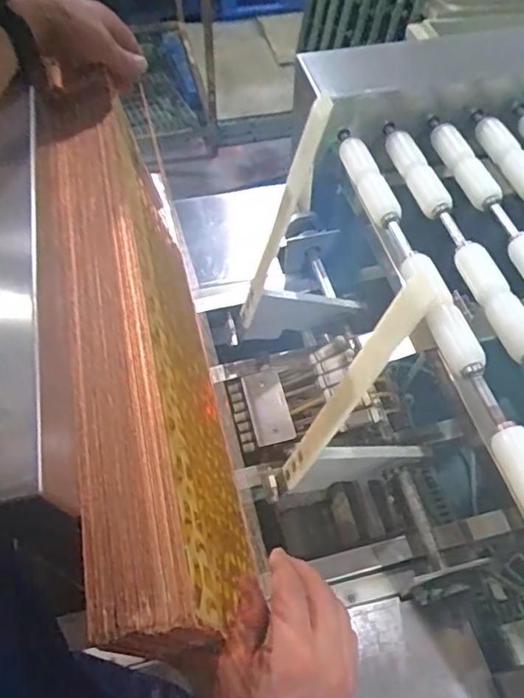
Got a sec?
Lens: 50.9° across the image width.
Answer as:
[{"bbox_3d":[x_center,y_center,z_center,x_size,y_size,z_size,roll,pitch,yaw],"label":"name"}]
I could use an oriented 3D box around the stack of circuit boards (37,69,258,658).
[{"bbox_3d":[-0.109,-0.030,0.466,0.104,0.084,0.515,-10,58,-12],"label":"stack of circuit boards"}]

